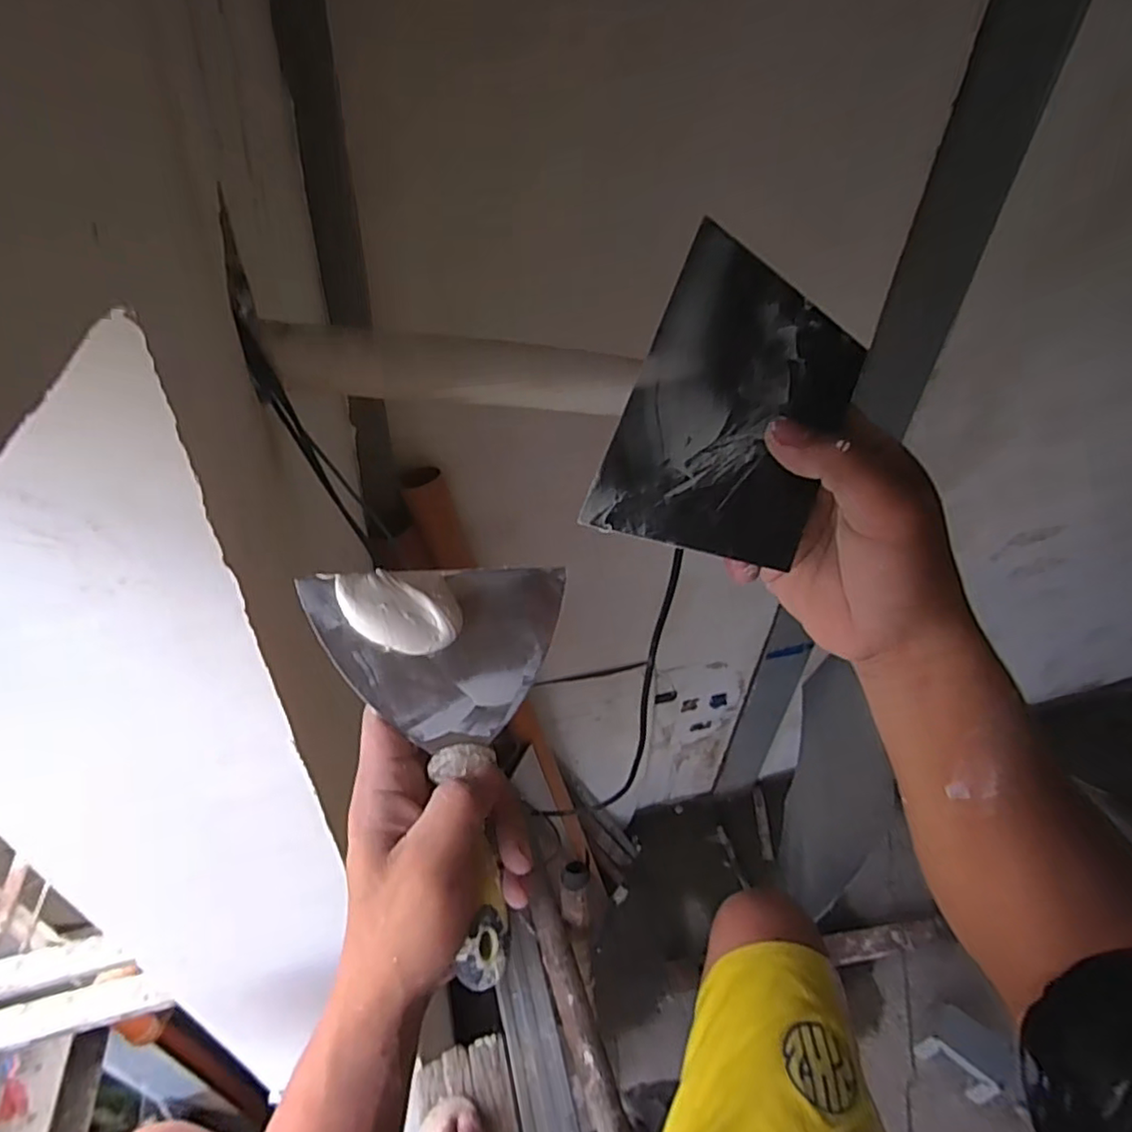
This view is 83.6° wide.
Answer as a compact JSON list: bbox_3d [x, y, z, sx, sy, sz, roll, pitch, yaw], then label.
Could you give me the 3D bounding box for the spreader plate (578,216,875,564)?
[{"bbox_3d":[0.076,-0.067,0.280,0.094,0.004,0.139,25,81,-10],"label":"spreader plate"}]

